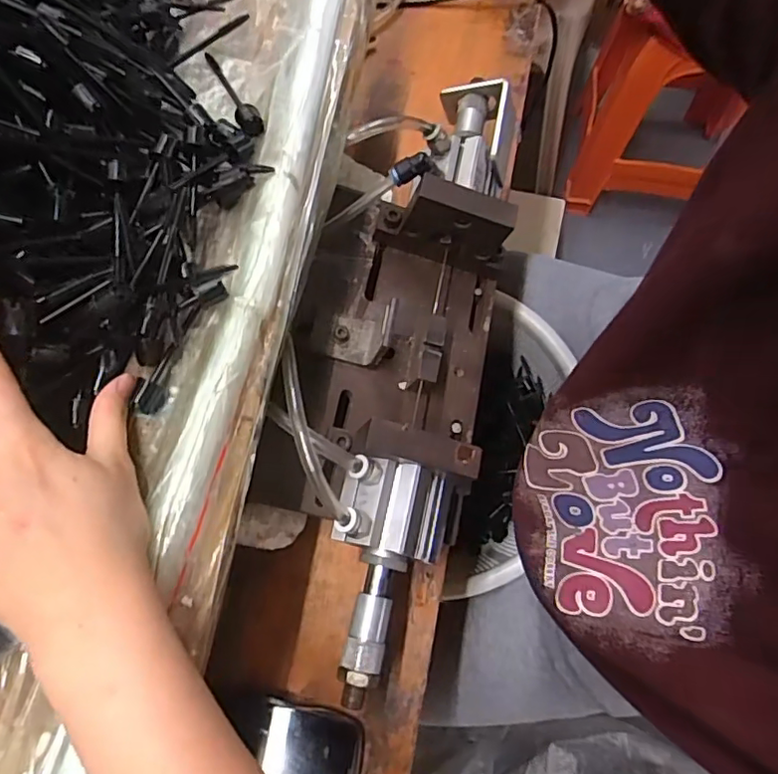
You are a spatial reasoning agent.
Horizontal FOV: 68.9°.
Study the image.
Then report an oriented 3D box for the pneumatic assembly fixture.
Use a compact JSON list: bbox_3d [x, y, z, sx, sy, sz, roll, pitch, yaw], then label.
[{"bbox_3d":[0.004,-0.035,0.406,0.136,0.115,0.431,11,71,7],"label":"pneumatic assembly fixture"}]

